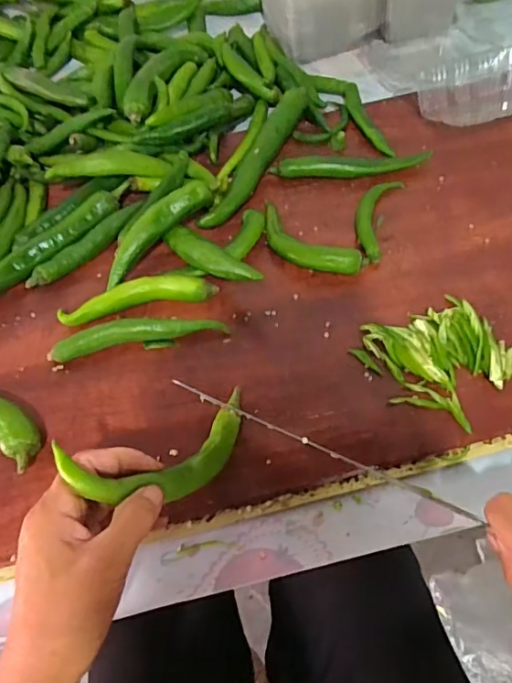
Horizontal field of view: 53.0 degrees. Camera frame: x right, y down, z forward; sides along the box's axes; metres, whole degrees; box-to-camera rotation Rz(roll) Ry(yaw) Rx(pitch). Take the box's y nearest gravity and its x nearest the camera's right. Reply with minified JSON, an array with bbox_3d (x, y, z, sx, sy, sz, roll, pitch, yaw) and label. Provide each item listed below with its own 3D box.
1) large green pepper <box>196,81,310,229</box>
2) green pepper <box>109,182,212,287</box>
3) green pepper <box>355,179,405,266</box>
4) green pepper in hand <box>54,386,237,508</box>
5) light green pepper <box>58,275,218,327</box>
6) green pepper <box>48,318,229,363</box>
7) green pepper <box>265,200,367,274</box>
[{"bbox_3d":[0.003,-0.179,0.497,0.025,0.023,0.184,23,64,19],"label":"large green pepper"},{"bbox_3d":[-0.089,-0.097,0.447,0.119,0.019,0.027,-45,69,-6],"label":"green pepper"},{"bbox_3d":[0.107,-0.114,0.464,0.033,0.011,0.097,16,62,15],"label":"green pepper"},{"bbox_3d":[-0.056,0.072,0.333,0.137,0.021,0.053,-8,55,-44],"label":"green pepper in hand"},{"bbox_3d":[-0.101,-0.038,0.440,0.132,0.022,0.024,-12,58,-1],"label":"light green pepper"},{"bbox_3d":[-0.097,-0.007,0.423,0.143,0.022,0.021,-13,58,-2],"label":"green pepper"},{"bbox_3d":[0.043,-0.085,0.450,0.106,0.018,0.037,32,67,22],"label":"green pepper"}]

